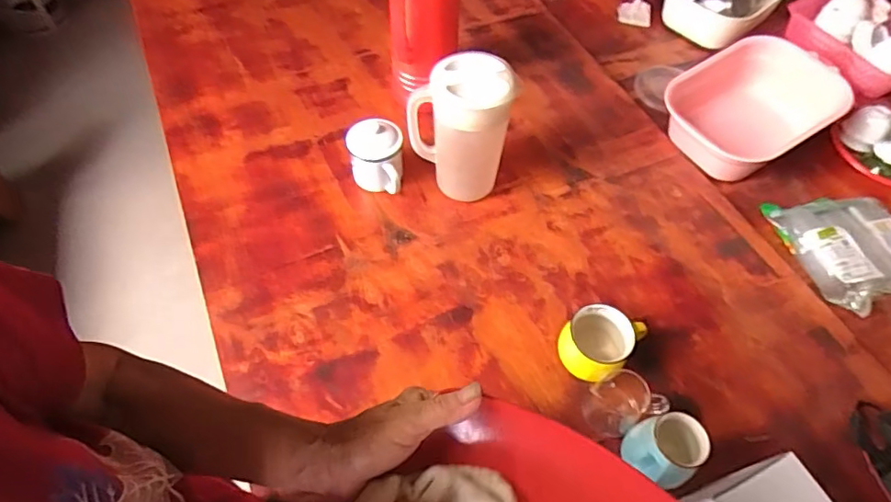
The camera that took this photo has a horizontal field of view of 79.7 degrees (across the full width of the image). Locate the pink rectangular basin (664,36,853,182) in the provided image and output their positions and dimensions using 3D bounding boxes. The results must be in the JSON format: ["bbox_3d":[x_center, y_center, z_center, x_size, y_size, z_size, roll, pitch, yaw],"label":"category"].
[{"bbox_3d":[0.592,-0.275,1.042,0.256,0.146,0.249,-28,62,-18],"label":"pink rectangular basin"}]

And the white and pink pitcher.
[{"bbox_3d":[0.020,-0.195,0.895,0.161,0.239,0.112,4,57,1],"label":"white and pink pitcher"}]

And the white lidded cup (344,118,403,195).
[{"bbox_3d":[-0.124,-0.165,0.948,0.097,0.114,0.090,1,57,-1],"label":"white lidded cup"}]

